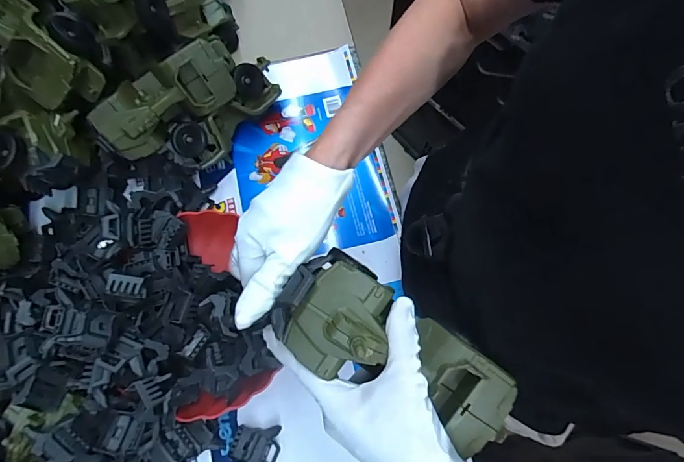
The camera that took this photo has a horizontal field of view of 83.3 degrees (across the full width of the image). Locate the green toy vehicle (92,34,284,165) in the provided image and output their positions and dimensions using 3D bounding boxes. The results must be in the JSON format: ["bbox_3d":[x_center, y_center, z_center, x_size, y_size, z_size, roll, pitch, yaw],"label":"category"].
[{"bbox_3d":[-0.201,-0.171,0.519,0.230,0.134,0.100,-40,42,-6],"label":"green toy vehicle"}]

